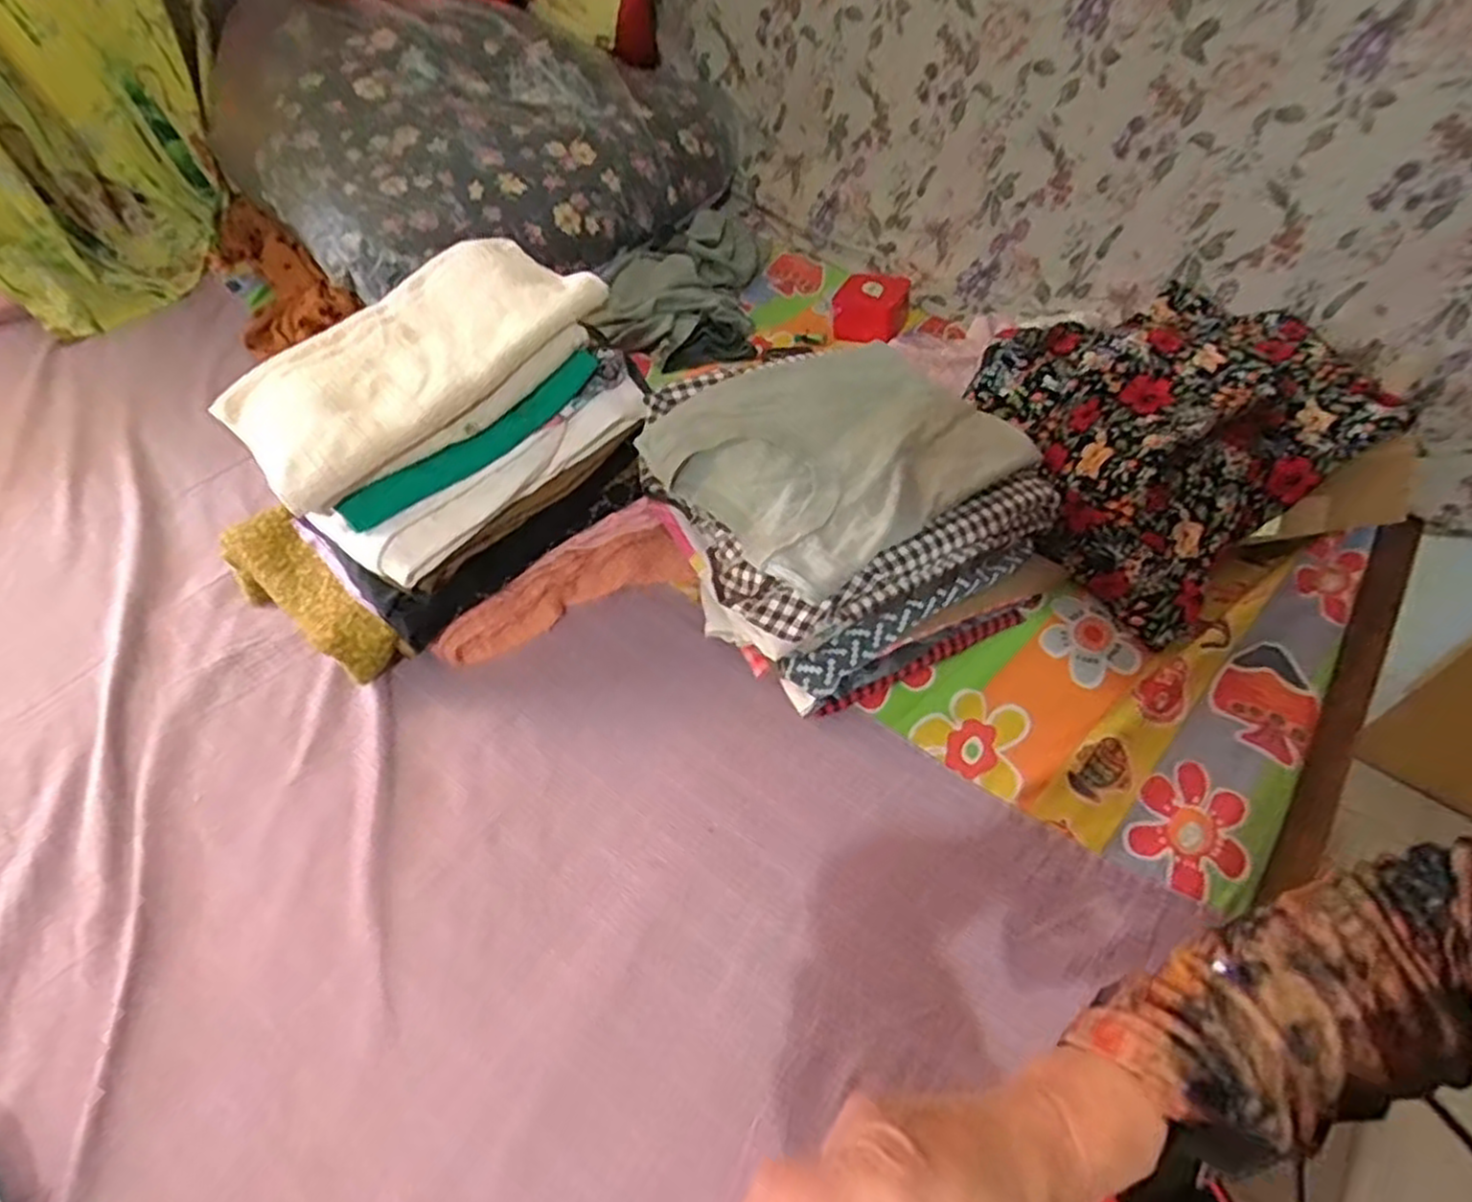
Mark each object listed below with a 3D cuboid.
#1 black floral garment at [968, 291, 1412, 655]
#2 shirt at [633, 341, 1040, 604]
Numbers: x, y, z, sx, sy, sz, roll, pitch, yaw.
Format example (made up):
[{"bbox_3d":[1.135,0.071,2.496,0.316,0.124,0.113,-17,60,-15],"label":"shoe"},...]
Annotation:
[{"bbox_3d":[0.508,-0.217,0.910,0.506,0.153,0.366,-31,56,-24],"label":"black floral garment"},{"bbox_3d":[0.105,-0.146,0.706,0.315,0.044,0.236,-31,58,-24],"label":"shirt"}]

